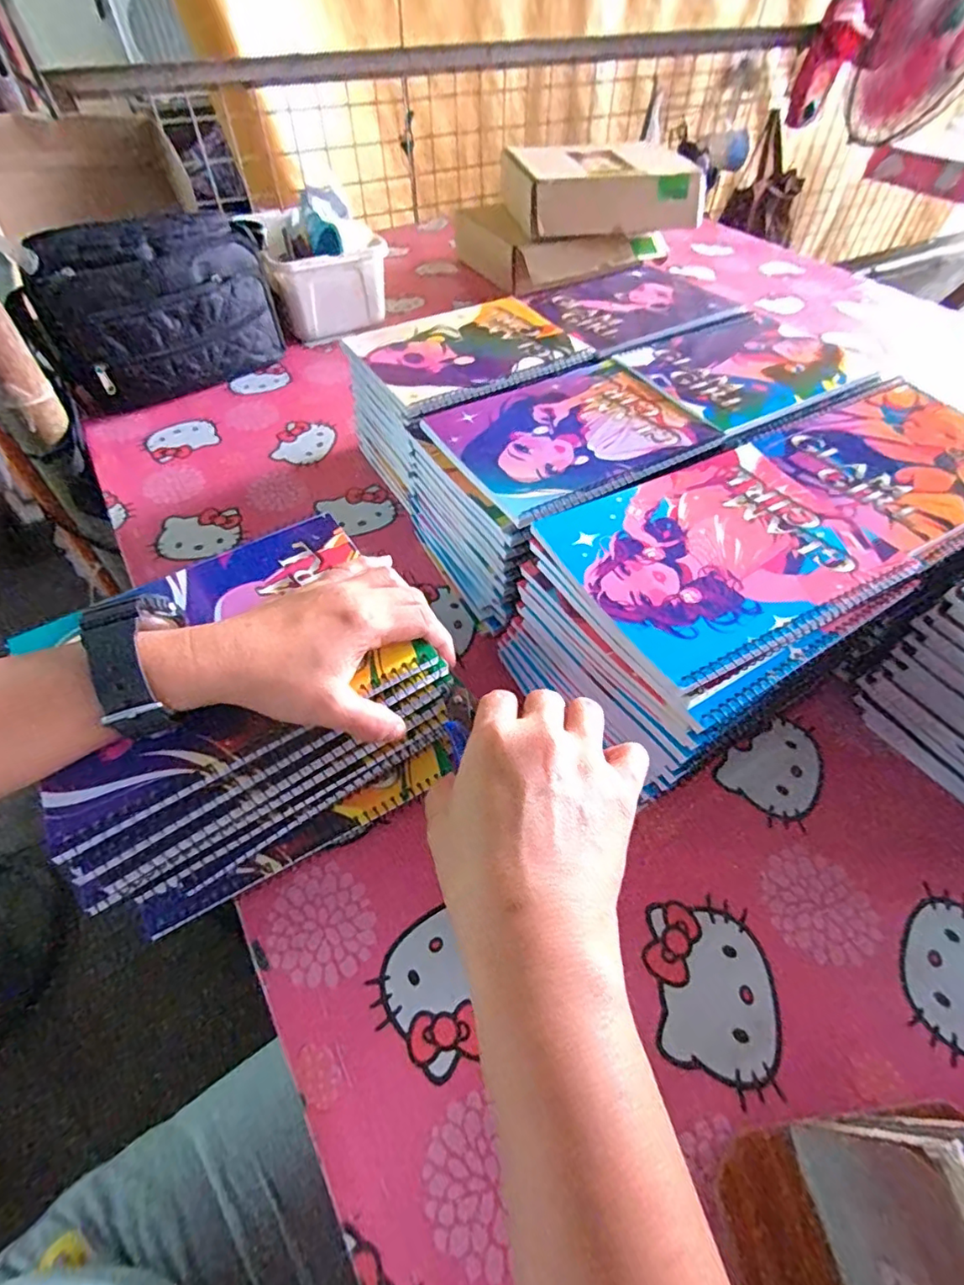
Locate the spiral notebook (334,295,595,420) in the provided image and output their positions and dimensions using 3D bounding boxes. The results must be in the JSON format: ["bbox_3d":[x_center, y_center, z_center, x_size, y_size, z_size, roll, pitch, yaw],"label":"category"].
[{"bbox_3d":[-0.014,-0.282,0.533,0.189,0.005,0.157,-25,56,-18],"label":"spiral notebook"}]

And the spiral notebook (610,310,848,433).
[{"bbox_3d":[0.237,-0.255,0.511,0.181,0.006,0.149,-24,56,-18],"label":"spiral notebook"}]

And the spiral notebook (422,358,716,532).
[{"bbox_3d":[0.069,-0.171,0.452,0.190,0.006,0.158,-25,56,-18],"label":"spiral notebook"}]

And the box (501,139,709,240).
[{"bbox_3d":[0.183,-0.750,0.917,0.315,0.074,0.215,-11,53,-9],"label":"box"}]

